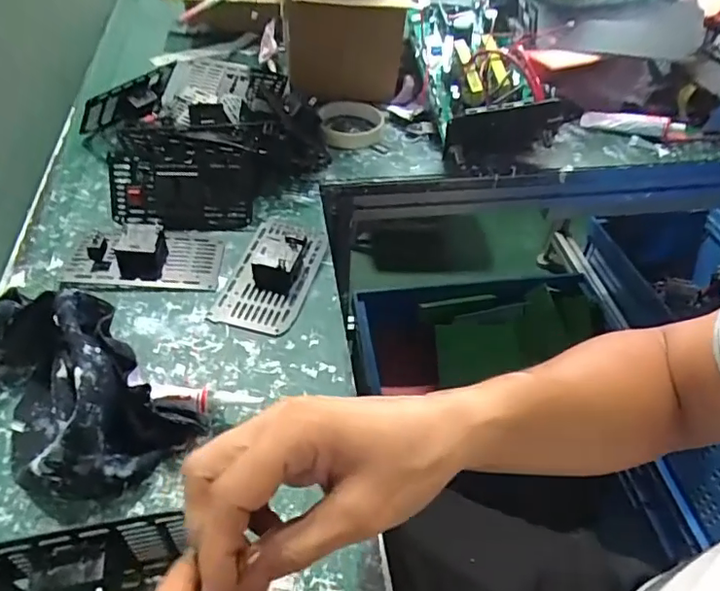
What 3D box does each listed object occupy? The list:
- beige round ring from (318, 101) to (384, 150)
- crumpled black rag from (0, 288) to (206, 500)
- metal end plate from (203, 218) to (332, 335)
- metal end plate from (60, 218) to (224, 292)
[{"bbox_3d":[-0.009,-0.211,0.667,0.078,0.019,0.086,-1,47,-6],"label":"beige round ring"},{"bbox_3d":[-0.209,0.052,0.371,0.180,0.067,0.103,37,54,26],"label":"crumpled black rag"},{"bbox_3d":[-0.078,-0.029,0.485,0.072,0.030,0.133,12,47,6],"label":"metal end plate"},{"bbox_3d":[-0.194,-0.044,0.490,0.130,0.026,0.085,0,47,-5],"label":"metal end plate"}]

